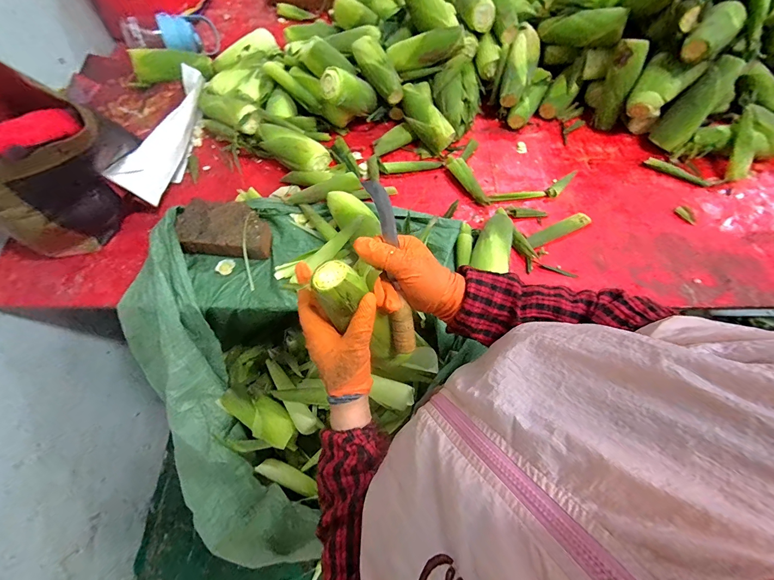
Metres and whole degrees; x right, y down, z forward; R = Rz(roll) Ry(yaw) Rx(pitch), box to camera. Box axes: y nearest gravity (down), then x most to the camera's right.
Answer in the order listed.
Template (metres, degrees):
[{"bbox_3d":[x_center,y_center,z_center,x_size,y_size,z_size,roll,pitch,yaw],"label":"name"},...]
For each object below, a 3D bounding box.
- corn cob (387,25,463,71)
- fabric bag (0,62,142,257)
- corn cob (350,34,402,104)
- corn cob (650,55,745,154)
[{"bbox_3d":[0.091,-0.582,0.797,0.181,0.065,0.057,-3,63,19],"label":"corn cob"},{"bbox_3d":[-0.640,-0.237,0.602,0.306,0.262,0.264,22,68,11],"label":"fabric bag"},{"bbox_3d":[-0.017,-0.532,0.798,0.062,0.052,0.183,-30,85,-16],"label":"corn cob"},{"bbox_3d":[0.696,-0.416,0.748,0.079,0.185,0.057,36,42,12],"label":"corn cob"}]

